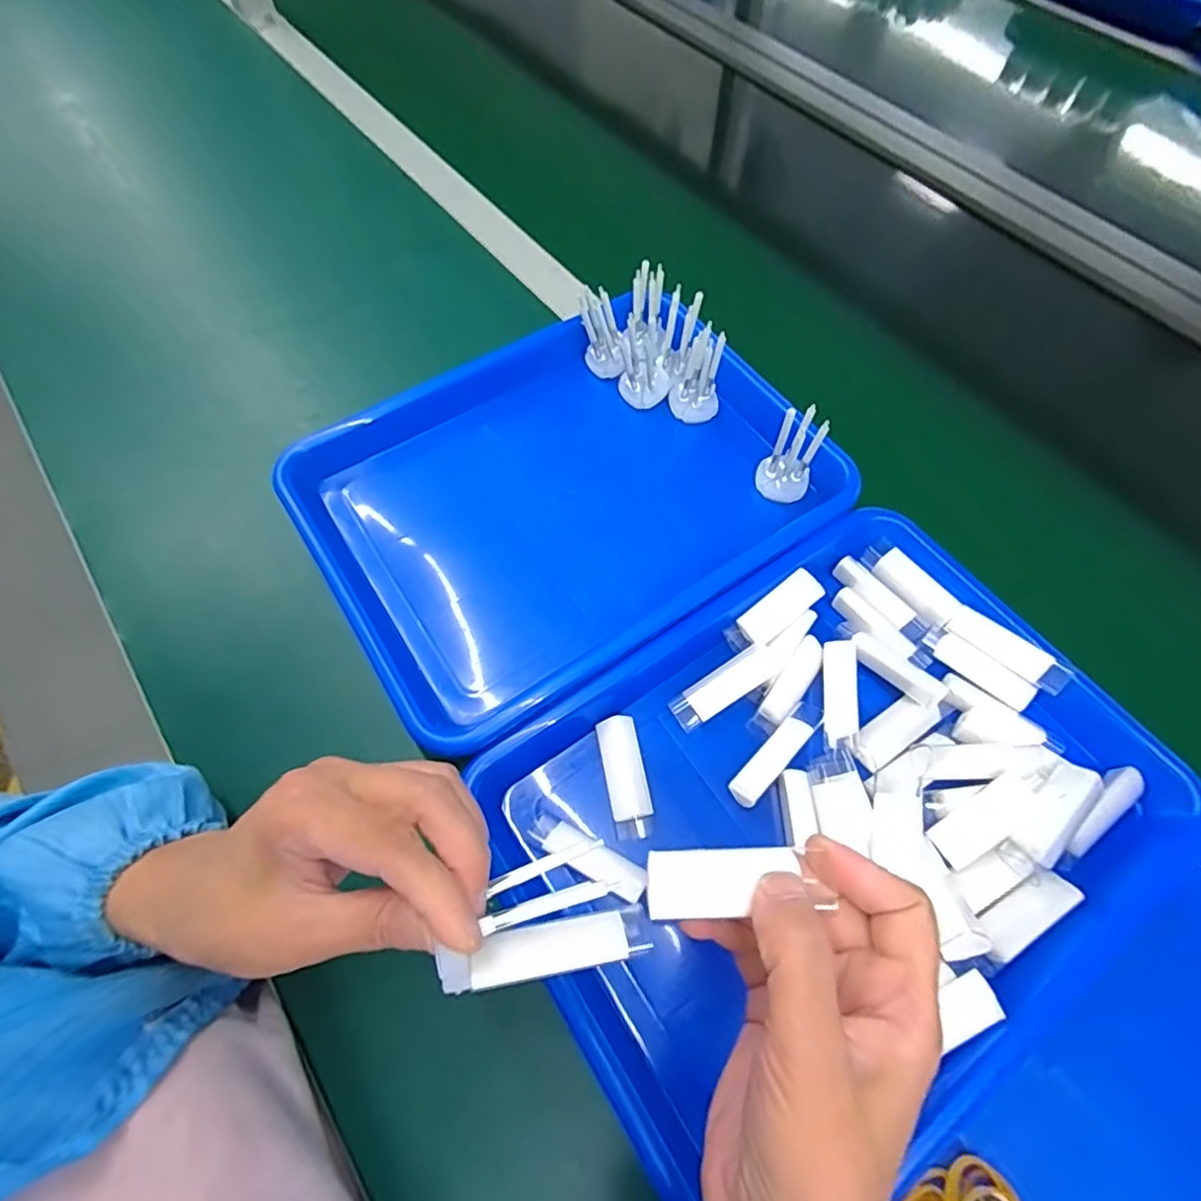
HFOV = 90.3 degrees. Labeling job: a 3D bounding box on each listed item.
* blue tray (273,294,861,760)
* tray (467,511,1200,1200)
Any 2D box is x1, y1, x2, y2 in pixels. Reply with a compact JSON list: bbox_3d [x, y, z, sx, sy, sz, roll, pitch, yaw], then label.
[{"bbox_3d":[-0.023,-0.072,0.413,0.324,0.053,0.247,-31,68,-16],"label":"blue tray"},{"bbox_3d":[0.118,0.108,0.321,0.323,0.032,0.241,-31,68,-16],"label":"tray"}]

